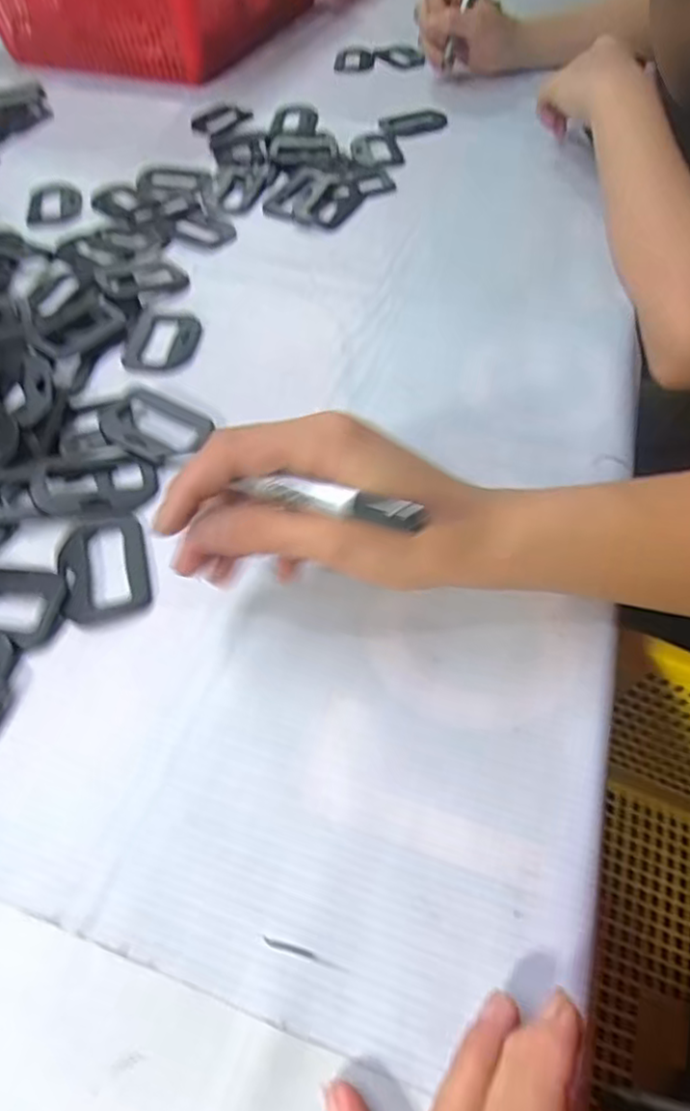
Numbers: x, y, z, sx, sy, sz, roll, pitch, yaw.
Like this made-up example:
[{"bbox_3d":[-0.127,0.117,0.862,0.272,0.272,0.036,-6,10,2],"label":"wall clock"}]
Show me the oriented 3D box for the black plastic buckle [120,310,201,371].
[{"bbox_3d":[-0.119,-0.138,0.429,0.044,0.007,0.060,7,54,7],"label":"black plastic buckle"}]

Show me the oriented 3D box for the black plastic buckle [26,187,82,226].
[{"bbox_3d":[-0.237,-0.285,0.540,0.041,0.004,0.057,-8,53,-5],"label":"black plastic buckle"}]

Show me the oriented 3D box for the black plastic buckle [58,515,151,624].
[{"bbox_3d":[-0.115,0.006,0.317,0.039,0.004,0.057,-16,54,-10],"label":"black plastic buckle"}]

